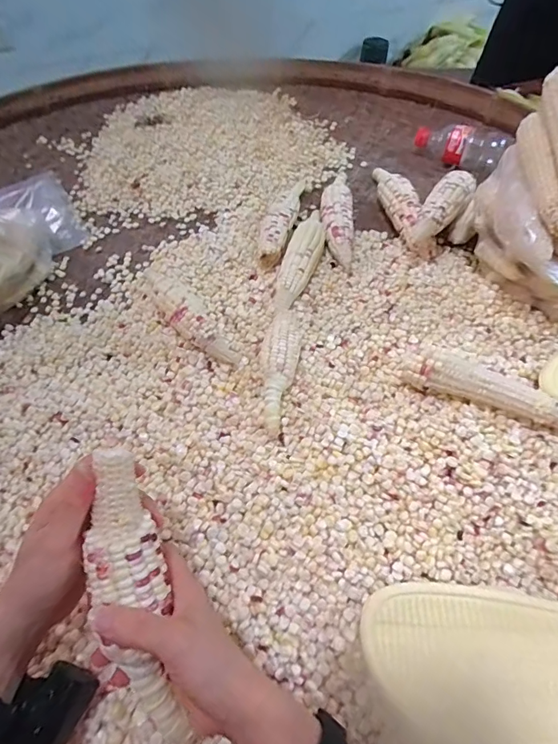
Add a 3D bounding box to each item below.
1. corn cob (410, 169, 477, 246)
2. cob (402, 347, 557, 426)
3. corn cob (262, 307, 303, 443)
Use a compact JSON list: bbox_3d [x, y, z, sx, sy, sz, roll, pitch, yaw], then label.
[{"bbox_3d":[0.237,-0.229,0.585,0.052,0.058,0.166,24,60,16],"label":"corn cob"},{"bbox_3d":[0.220,0.021,0.416,0.174,0.042,0.033,19,59,14],"label":"cob"},{"bbox_3d":[-0.002,-0.006,0.457,0.044,0.037,0.158,8,56,8],"label":"corn cob"}]

